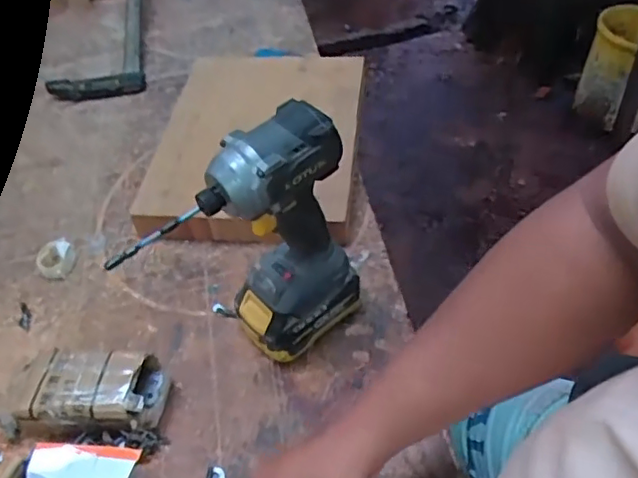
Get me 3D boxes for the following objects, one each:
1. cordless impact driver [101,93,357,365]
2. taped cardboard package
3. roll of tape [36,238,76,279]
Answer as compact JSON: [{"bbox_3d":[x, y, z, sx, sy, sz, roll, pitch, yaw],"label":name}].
[{"bbox_3d":[-0.058,0.027,0.512,0.192,0.243,0.067,-34,54,-23],"label":"cordless impact driver"},{"bbox_3d":[-0.209,0.143,0.553,0.125,0.049,0.074,2,49,8],"label":"taped cardboard package"},{"bbox_3d":[-0.309,0.024,0.690,0.043,0.018,0.053,-29,52,-19],"label":"roll of tape"}]

